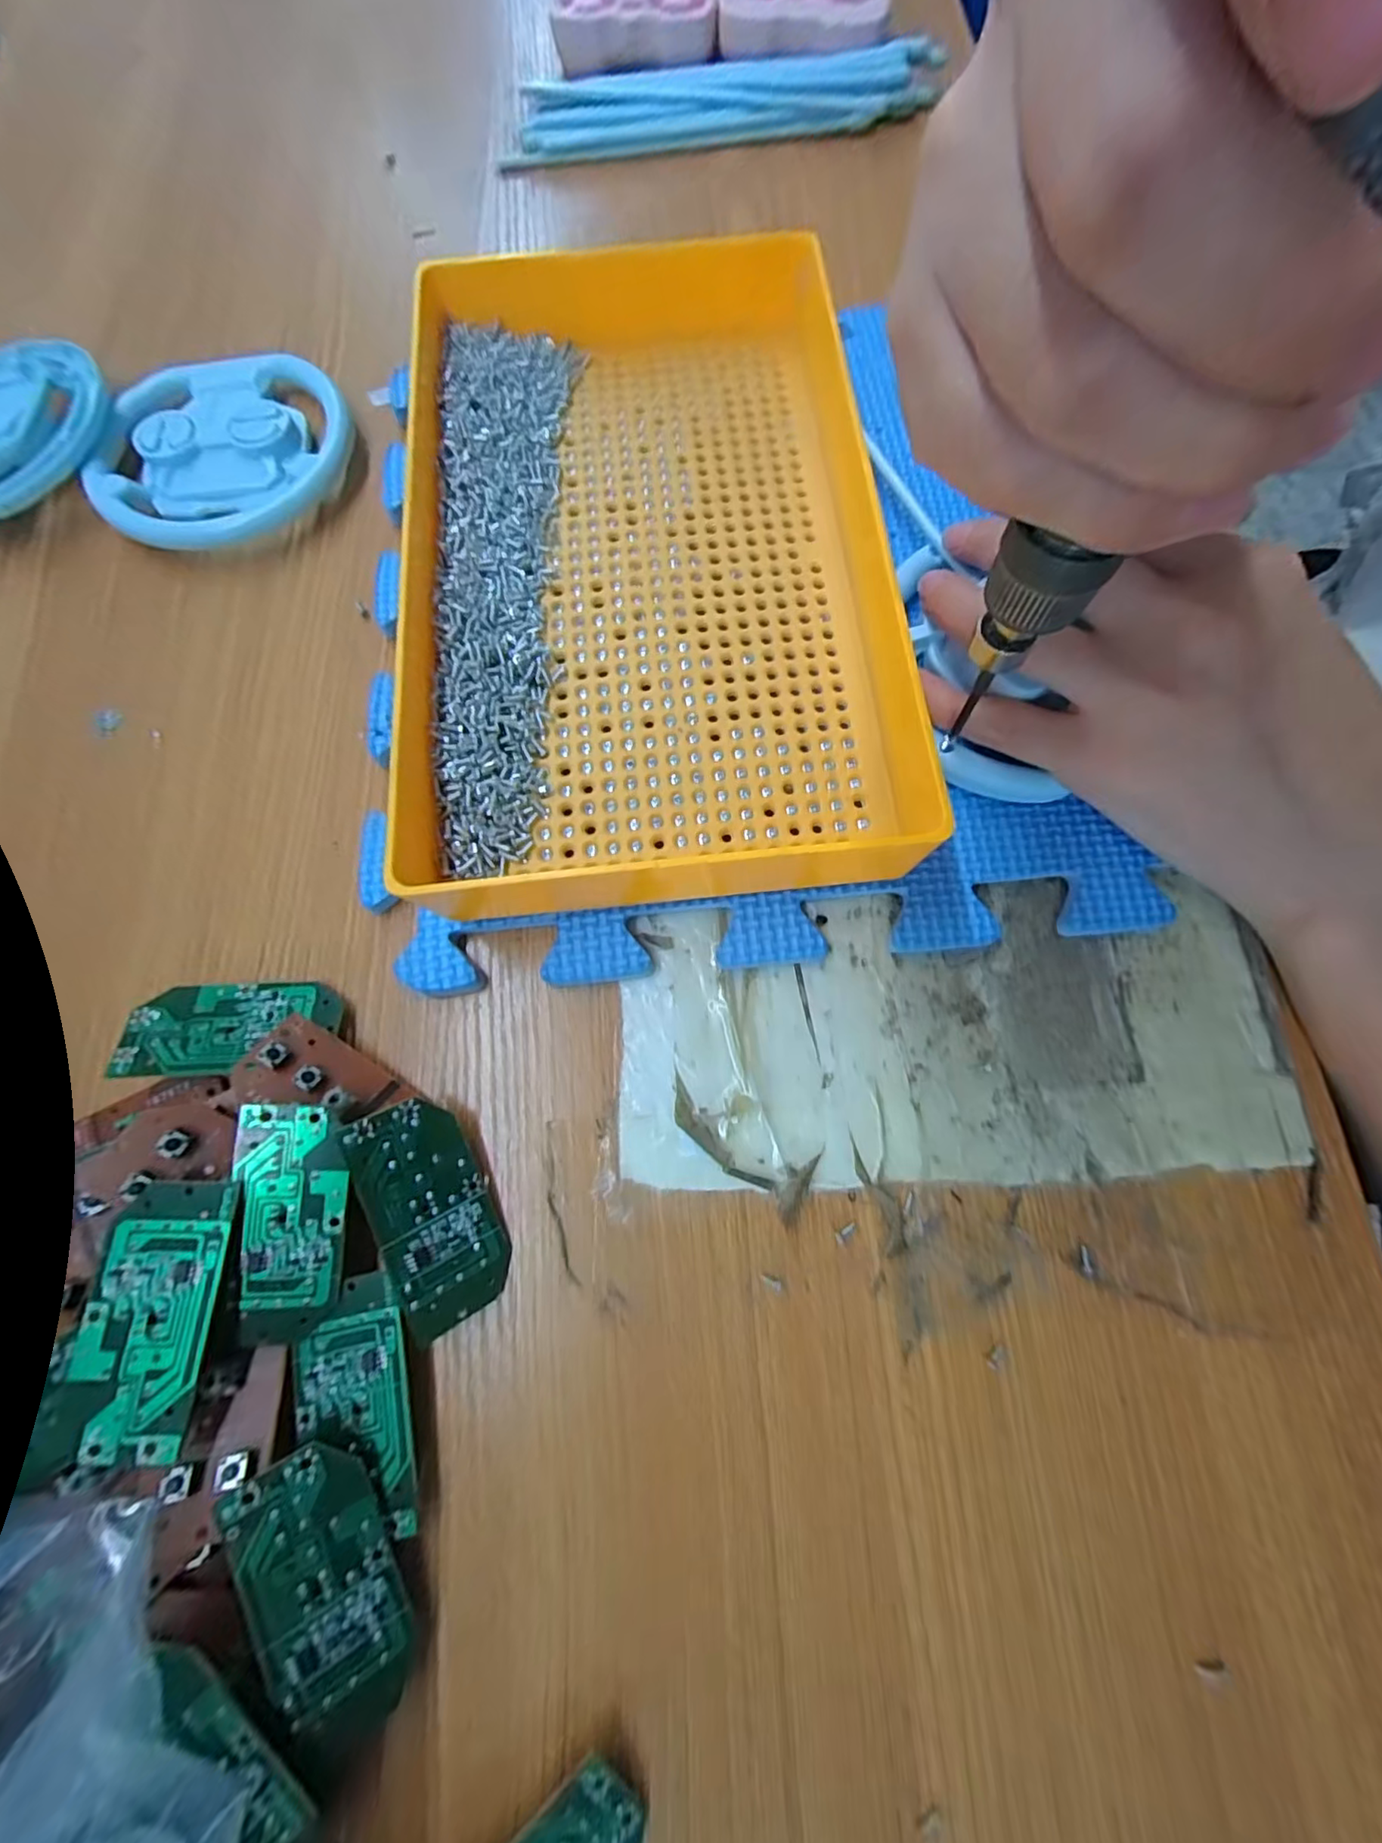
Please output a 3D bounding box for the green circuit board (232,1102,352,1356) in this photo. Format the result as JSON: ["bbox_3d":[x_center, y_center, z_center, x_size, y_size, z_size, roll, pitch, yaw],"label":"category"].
[{"bbox_3d":[-0.107,0.080,0.159,0.027,0.004,0.060,3,85,-10],"label":"green circuit board"}]

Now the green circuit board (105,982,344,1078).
[{"bbox_3d":[-0.140,0.032,0.182,0.060,0.004,0.028,-4,61,-7],"label":"green circuit board"}]

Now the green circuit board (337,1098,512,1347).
[{"bbox_3d":[-0.072,0.080,0.166,0.029,0.004,0.060,-23,85,-30],"label":"green circuit board"}]

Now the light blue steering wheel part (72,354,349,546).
[{"bbox_3d":[-0.189,-0.192,0.245,0.095,0.015,0.099,0,74,0],"label":"light blue steering wheel part"}]

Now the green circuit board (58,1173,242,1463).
[{"bbox_3d":[-0.134,0.097,0.149,0.029,0.010,0.059,2,74,1],"label":"green circuit board"}]

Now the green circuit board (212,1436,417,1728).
[{"bbox_3d":[-0.087,0.158,0.141,0.028,0.004,0.060,-25,84,-27],"label":"green circuit board"}]

